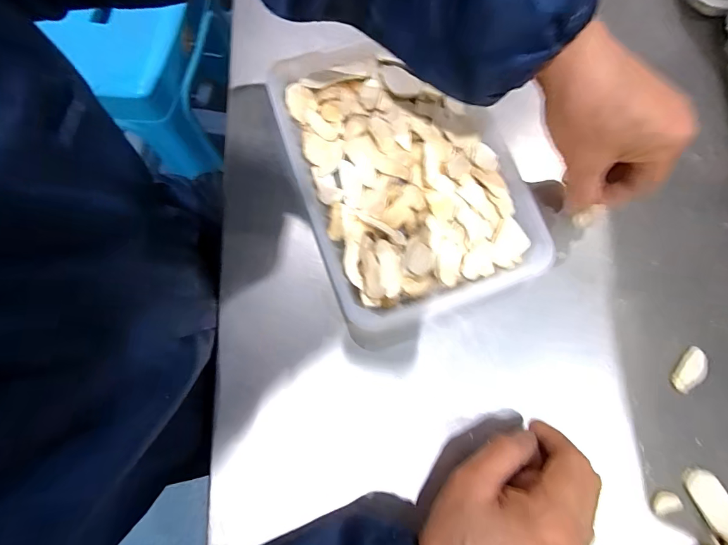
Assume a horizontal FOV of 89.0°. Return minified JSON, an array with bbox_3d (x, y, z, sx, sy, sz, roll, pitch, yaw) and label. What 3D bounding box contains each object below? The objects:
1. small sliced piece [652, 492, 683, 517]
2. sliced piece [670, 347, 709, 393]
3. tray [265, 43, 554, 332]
[{"bbox_3d":[0.210,0.161,0.257,0.021,0.004,0.014,-18,77,-6],"label":"small sliced piece"},{"bbox_3d":[0.247,0.074,0.280,0.017,0.006,0.036,39,78,8],"label":"sliced piece"},{"bbox_3d":[0.031,-0.085,0.304,0.161,0.024,0.235,-19,77,-6],"label":"tray"}]

